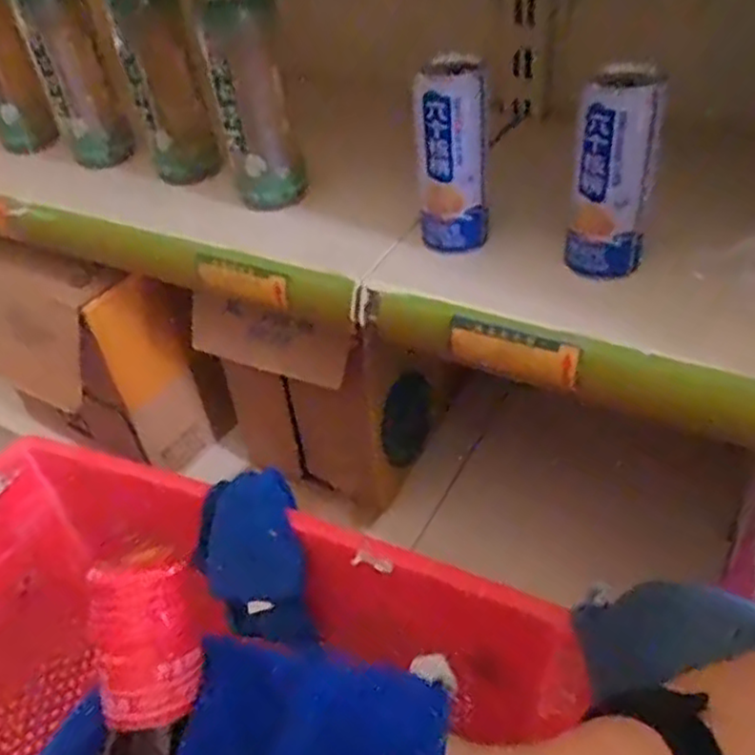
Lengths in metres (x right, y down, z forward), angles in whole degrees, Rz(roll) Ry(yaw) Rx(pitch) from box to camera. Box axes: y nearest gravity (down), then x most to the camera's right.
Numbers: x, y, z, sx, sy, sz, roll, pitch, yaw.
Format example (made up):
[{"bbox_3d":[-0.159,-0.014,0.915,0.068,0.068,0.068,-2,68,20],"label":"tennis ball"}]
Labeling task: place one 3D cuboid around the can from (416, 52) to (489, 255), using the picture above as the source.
[{"bbox_3d":[0.054,-0.155,0.514,0.049,0.139,0.042,-4,42,4],"label":"can"}]

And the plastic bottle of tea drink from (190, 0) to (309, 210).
[{"bbox_3d":[-0.104,-0.239,0.571,0.063,0.210,0.063,-14,42,-7],"label":"plastic bottle of tea drink"}]

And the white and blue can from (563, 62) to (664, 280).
[{"bbox_3d":[0.154,-0.132,0.472,0.047,0.135,0.045,3,43,12],"label":"white and blue can"}]

